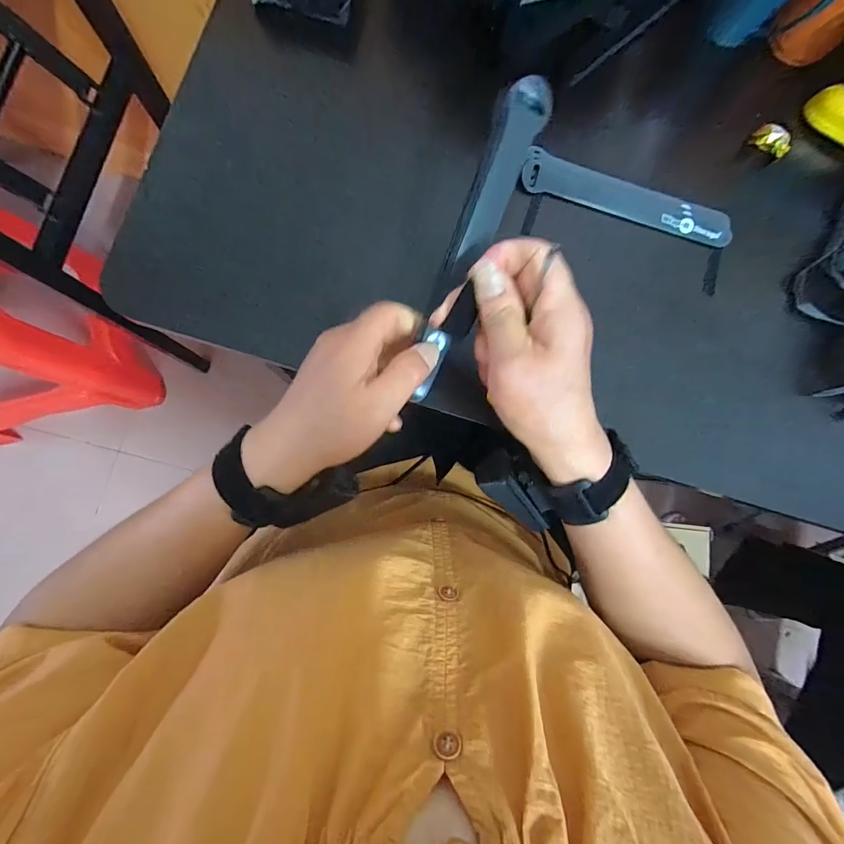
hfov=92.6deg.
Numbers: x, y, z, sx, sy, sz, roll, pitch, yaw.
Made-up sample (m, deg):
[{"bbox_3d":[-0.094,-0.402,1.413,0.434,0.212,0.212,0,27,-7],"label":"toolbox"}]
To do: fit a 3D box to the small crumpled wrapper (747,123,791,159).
[{"bbox_3d":[0.335,-0.268,0.386,0.035,0.020,0.013,35,82,-2],"label":"small crumpled wrapper"}]

